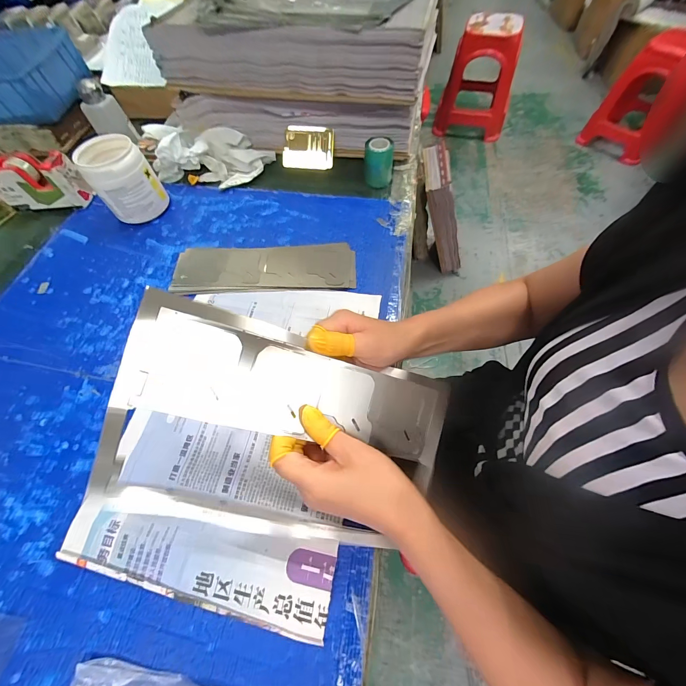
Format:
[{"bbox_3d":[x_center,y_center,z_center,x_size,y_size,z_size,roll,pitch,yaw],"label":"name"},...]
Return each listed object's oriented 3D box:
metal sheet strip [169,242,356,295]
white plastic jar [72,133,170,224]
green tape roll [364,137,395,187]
[{"bbox_3d":[-0.121,-0.118,0.468,0.276,0.009,0.088,-2,62,2],"label":"metal sheet strip"},{"bbox_3d":[-0.365,-0.269,0.505,0.090,0.110,0.079,-35,66,-15],"label":"white plastic jar"},{"bbox_3d":[0.064,-0.322,0.534,0.049,0.067,0.046,-1,62,2],"label":"green tape roll"}]

